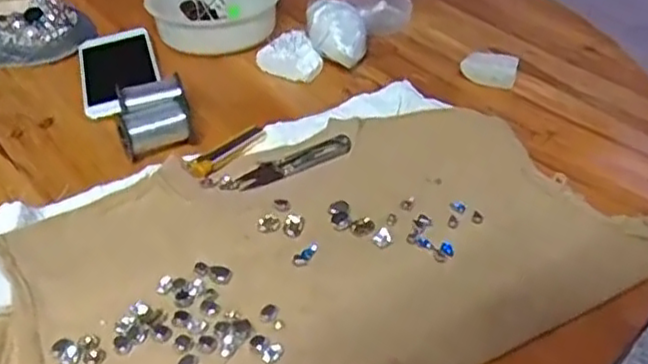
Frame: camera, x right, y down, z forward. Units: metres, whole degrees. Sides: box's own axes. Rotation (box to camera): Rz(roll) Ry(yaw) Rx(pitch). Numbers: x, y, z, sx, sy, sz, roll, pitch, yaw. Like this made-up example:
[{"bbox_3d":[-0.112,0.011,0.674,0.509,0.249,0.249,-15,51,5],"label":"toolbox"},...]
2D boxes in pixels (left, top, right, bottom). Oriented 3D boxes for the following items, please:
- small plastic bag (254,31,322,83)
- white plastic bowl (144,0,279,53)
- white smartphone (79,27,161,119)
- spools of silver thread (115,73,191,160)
[{"bbox_3d":[-0.038,-0.131,0.708,0.061,0.028,0.069,-8,40,-11],"label":"small plastic bag"},{"bbox_3d":[-0.120,-0.200,0.774,0.136,0.040,0.129,1,39,-1],"label":"white plastic bowl"},{"bbox_3d":[-0.209,-0.115,0.692,0.074,0.015,0.159,-10,40,-14],"label":"white smartphone"},{"bbox_3d":[-0.152,-0.059,0.605,0.059,0.031,0.074,-9,40,-12],"label":"spools of silver thread"}]

